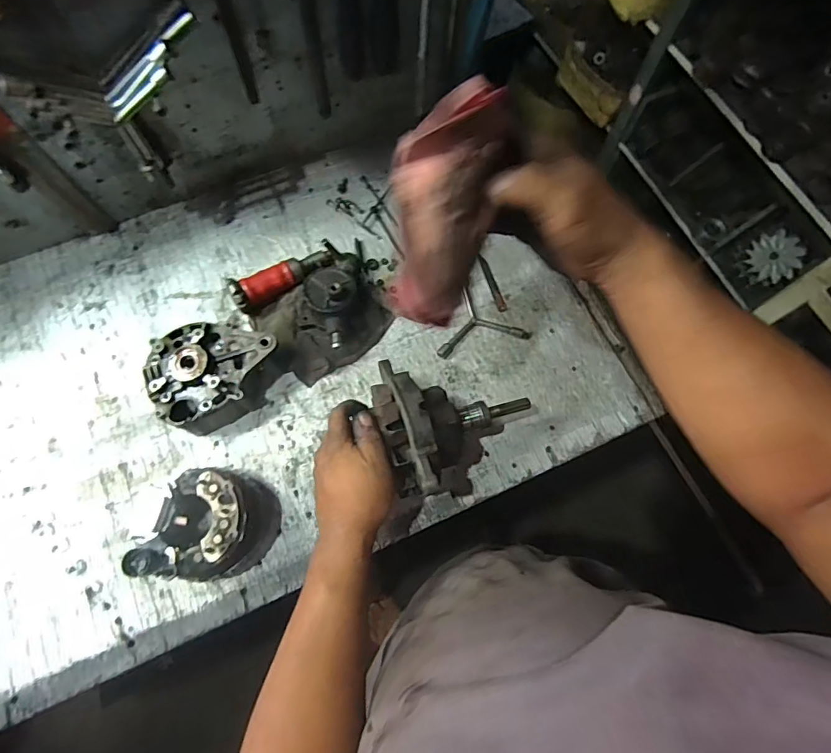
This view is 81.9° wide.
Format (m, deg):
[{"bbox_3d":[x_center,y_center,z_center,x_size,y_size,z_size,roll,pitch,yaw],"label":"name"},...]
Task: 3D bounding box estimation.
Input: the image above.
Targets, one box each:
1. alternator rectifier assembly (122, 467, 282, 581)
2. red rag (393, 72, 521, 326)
[{"bbox_3d":[-0.224,0.165,0.532,0.114,0.093,0.125,18,71,5],"label":"alternator rectifier assembly"},{"bbox_3d":[0.021,-0.119,0.346,0.073,0.050,0.163,16,110,6],"label":"red rag"}]

